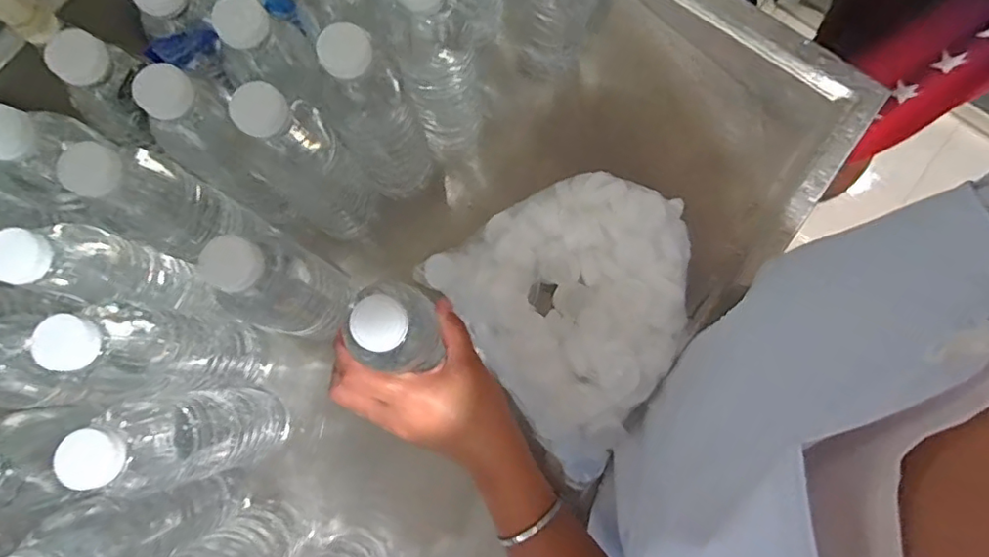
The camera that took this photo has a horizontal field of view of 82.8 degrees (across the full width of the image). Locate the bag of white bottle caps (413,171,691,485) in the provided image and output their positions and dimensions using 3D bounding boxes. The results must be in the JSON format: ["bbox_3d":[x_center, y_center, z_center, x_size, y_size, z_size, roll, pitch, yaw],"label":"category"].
[{"bbox_3d":[0.077,0.024,0.474,0.187,0.074,0.214,-35,81,-6],"label":"bag of white bottle caps"}]

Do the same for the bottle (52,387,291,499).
[{"bbox_3d":[-0.216,0.109,0.393,0.062,0.209,0.060,-10,79,-1],"label":"bottle"}]

